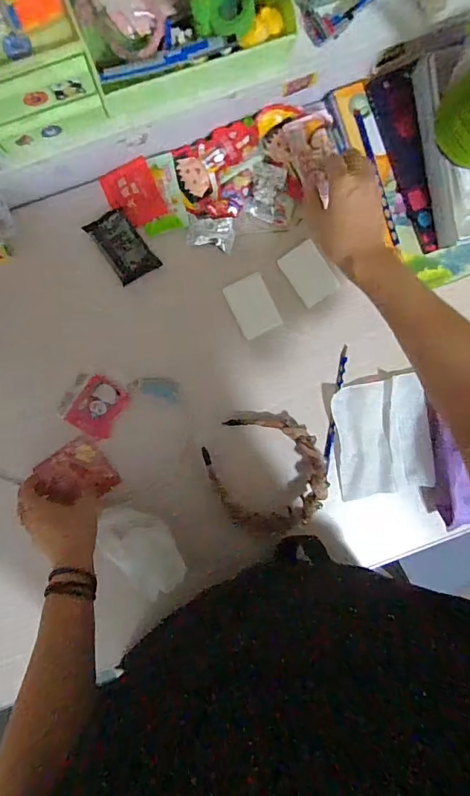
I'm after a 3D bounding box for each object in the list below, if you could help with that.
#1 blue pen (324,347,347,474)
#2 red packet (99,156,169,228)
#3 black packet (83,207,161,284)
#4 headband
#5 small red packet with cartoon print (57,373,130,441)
[{"bbox_3d":[0.133,0.016,0.605,0.009,0.006,0.170,8,97,-7],"label":"blue pen"},{"bbox_3d":[-0.120,-0.240,0.542,0.060,0.006,0.066,-22,111,9],"label":"red packet"},{"bbox_3d":[-0.134,-0.182,0.548,0.051,0.019,0.079,-34,100,0],"label":"black packet"},{"bbox_3d":[0.044,0.099,0.593,0.138,0.029,0.155,-25,100,-2],"label":"headband"},{"bbox_3d":[-0.181,0.008,0.579,0.073,0.011,0.074,29,94,-9],"label":"small red packet with cartoon print"}]

